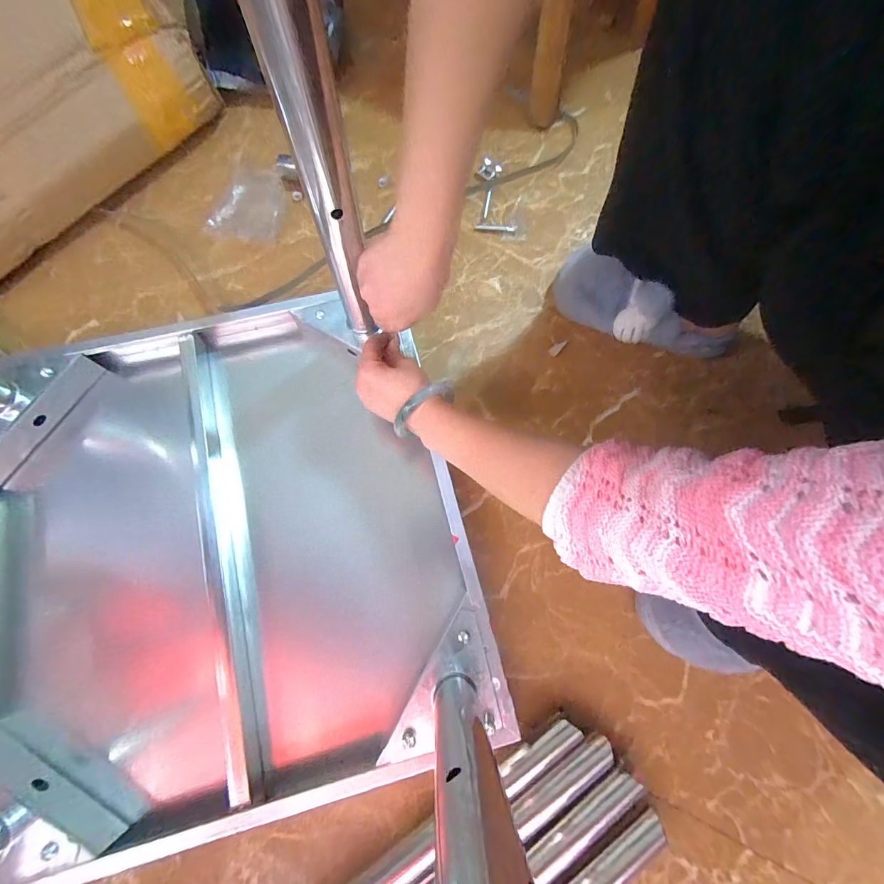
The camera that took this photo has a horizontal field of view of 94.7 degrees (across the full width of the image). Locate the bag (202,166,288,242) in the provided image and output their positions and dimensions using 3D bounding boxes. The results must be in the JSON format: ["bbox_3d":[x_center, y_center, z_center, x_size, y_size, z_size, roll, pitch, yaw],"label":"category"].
[{"bbox_3d":[-0.260,-0.317,0.538,0.094,0.025,0.096,-3,75,-3],"label":"bag"}]

